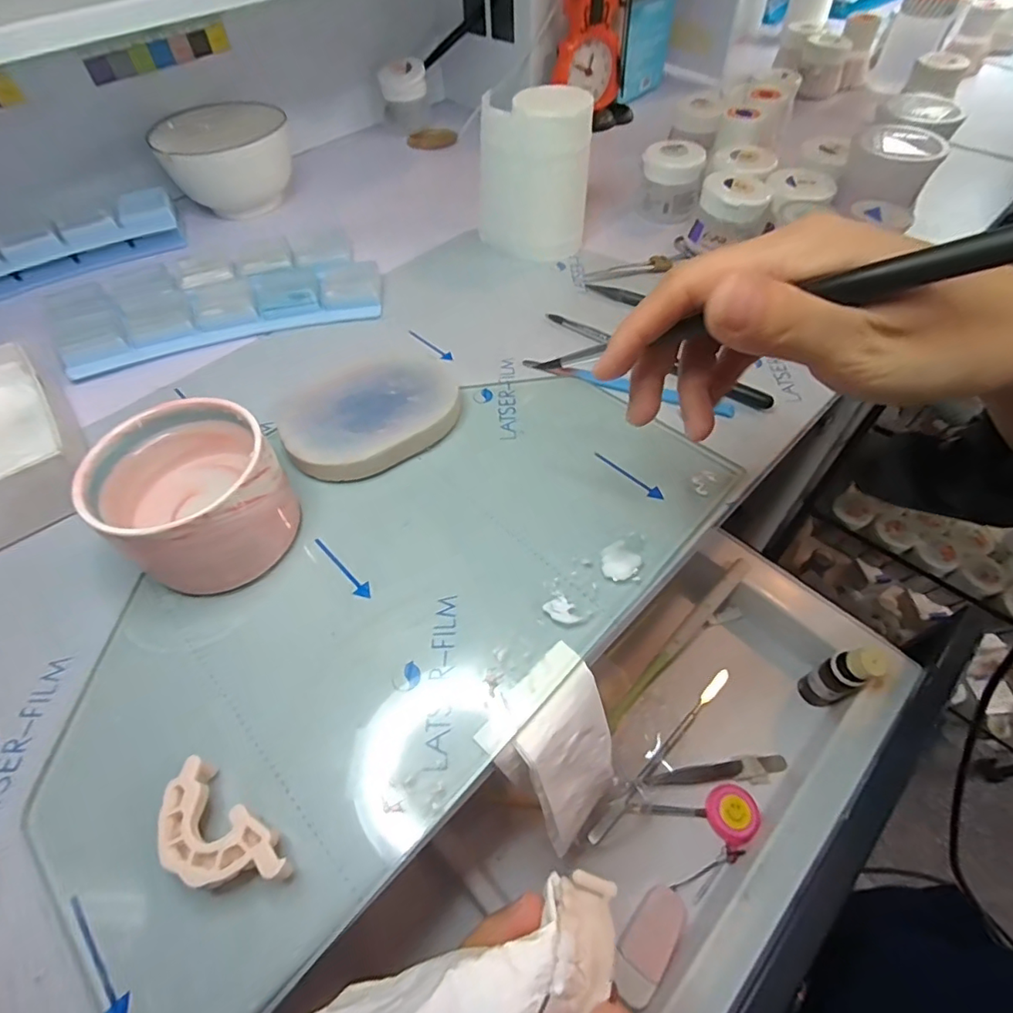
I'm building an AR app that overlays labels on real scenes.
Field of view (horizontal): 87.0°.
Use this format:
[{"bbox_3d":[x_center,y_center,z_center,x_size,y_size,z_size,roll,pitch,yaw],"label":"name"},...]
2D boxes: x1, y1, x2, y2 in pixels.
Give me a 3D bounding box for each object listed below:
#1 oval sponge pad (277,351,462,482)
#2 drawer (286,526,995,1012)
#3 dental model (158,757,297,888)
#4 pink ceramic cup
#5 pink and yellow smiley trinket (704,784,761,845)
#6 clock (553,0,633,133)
[{"bbox_3d":[-0.081,-0.062,0.329,0.109,0.018,0.098,-19,56,-11],"label":"oval sponge pad"},{"bbox_3d":[0.075,0.206,0.312,0.199,0.096,0.473,35,62,24],"label":"drawer"},{"bbox_3d":[-0.105,0.124,0.198,0.059,0.023,0.028,27,60,20],"label":"dental model"},{"bbox_3d":[-0.152,-0.004,0.267,0.082,0.062,0.076,-1,54,1],"label":"pink ceramic cup"},{"bbox_3d":[0.148,0.200,0.348,0.030,0.012,0.033,-1,54,1],"label":"pink and yellow smiley trinket"},{"bbox_3d":[0.094,-0.499,0.537,0.086,0.192,0.042,3,53,4],"label":"clock"}]

